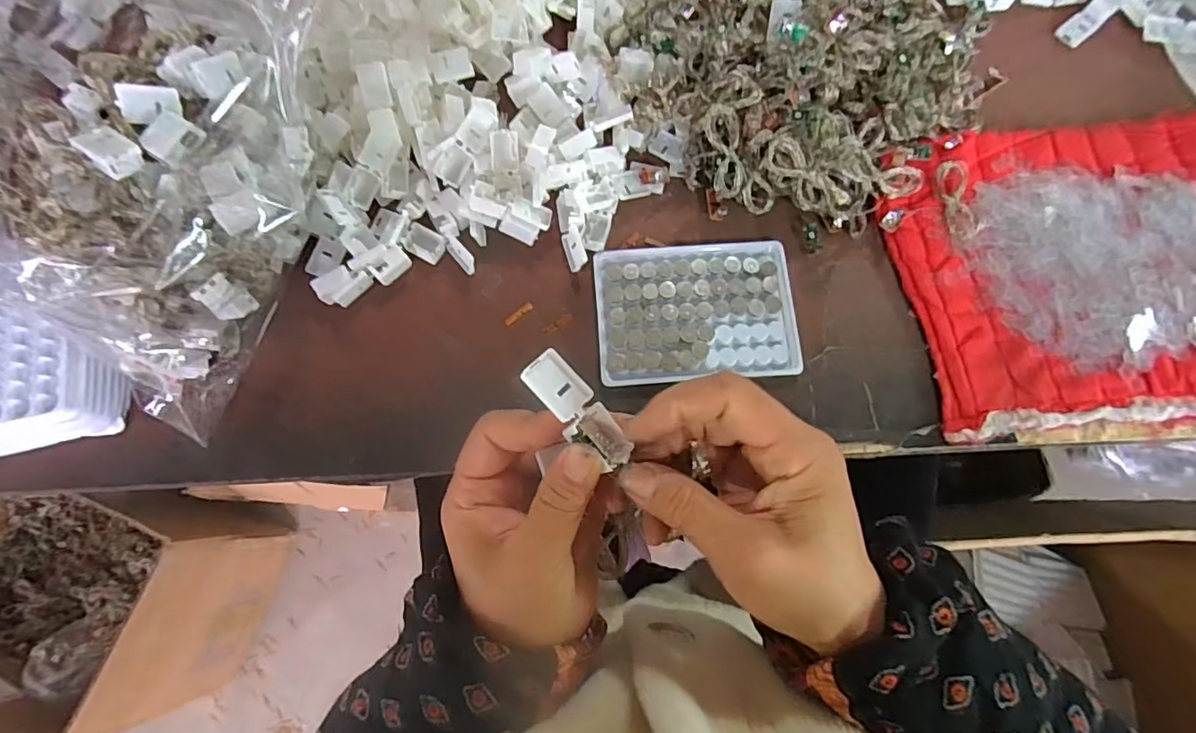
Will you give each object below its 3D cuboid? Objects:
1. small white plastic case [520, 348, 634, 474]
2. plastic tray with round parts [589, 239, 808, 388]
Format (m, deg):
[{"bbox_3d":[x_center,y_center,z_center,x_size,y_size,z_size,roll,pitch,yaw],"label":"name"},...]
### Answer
[{"bbox_3d":[-0.009,0.019,0.231,0.055,0.011,0.022,46,56,-5],"label":"small white plastic case"},{"bbox_3d":[0.065,-0.038,0.367,0.129,0.009,0.095,-4,78,-1],"label":"plastic tray with round parts"}]

